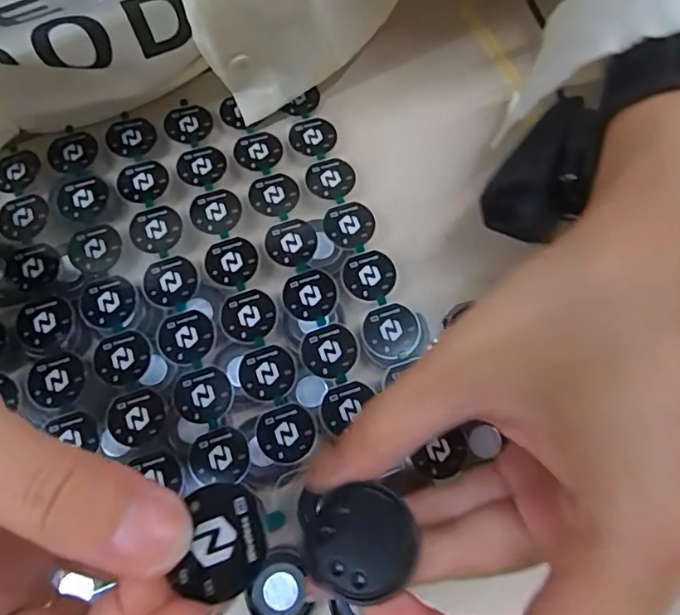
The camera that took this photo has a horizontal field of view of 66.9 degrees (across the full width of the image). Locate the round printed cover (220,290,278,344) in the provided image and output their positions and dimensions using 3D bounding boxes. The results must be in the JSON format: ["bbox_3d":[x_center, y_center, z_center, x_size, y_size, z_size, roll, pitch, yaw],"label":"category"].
[{"bbox_3d":[-0.041,0.004,0.230,0.024,0.004,0.023,0,74,0],"label":"round printed cover"}]

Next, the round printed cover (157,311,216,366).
[{"bbox_3d":[-0.069,0.013,0.228,0.024,0.004,0.024,0,74,0],"label":"round printed cover"}]

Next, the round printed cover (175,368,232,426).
[{"bbox_3d":[-0.059,0.037,0.221,0.024,0.004,0.023,0,74,0],"label":"round printed cover"}]

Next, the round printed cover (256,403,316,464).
[{"bbox_3d":[-0.023,0.053,0.217,0.024,0.004,0.023,0,74,0],"label":"round printed cover"}]

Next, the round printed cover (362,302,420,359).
[{"bbox_3d":[0.023,0.011,0.230,0.024,0.004,0.024,0,74,0],"label":"round printed cover"}]

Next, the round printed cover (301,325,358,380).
[{"bbox_3d":[-0.005,0.019,0.227,0.024,0.004,0.023,0,74,0],"label":"round printed cover"}]

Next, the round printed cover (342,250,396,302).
[{"bbox_3d":[0.013,-0.015,0.236,0.024,0.004,0.023,0,74,0],"label":"round printed cover"}]

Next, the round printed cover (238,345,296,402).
[{"bbox_3d":[-0.032,0.029,0.224,0.024,0.004,0.023,0,74,0],"label":"round printed cover"}]

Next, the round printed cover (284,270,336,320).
[{"bbox_3d":[-0.014,-0.006,0.233,0.023,0.004,0.022,0,74,0],"label":"round printed cover"}]

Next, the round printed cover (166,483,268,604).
[{"bbox_3d":[-0.026,0.051,0.114,0.019,0.004,0.023,1,57,7],"label":"round printed cover"}]

